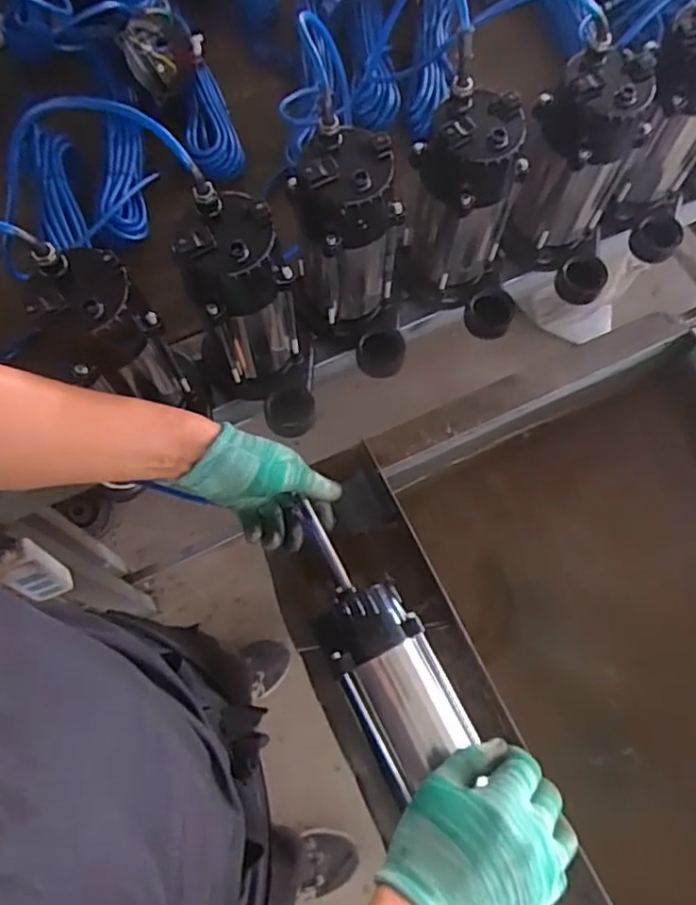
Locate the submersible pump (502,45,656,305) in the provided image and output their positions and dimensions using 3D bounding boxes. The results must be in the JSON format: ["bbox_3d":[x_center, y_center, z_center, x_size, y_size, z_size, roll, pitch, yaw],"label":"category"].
[{"bbox_3d":[0.255,-0.295,0.716,0.129,0.230,0.127,15,70,6],"label":"submersible pump"}]

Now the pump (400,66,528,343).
[{"bbox_3d":[0.130,-0.237,0.705,0.126,0.254,0.129,1,70,1],"label":"pump"}]

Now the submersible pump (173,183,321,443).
[{"bbox_3d":[-0.093,-0.121,0.650,0.124,0.239,0.152,-23,71,-8],"label":"submersible pump"}]

